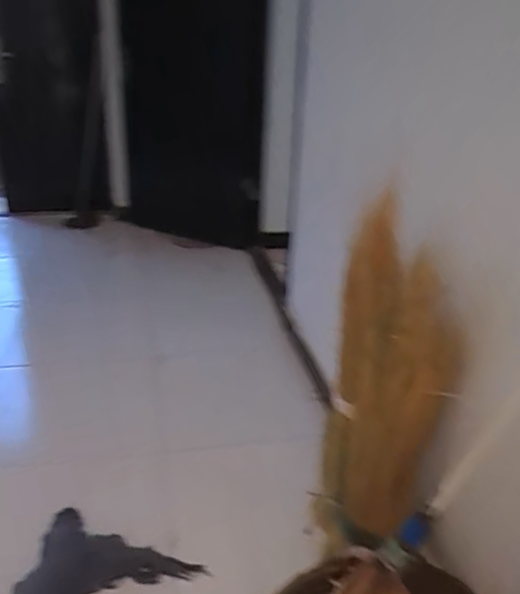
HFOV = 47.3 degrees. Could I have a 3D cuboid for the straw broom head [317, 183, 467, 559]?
[{"bbox_3d":[0.270,0.230,1.360,0.120,0.883,0.485,4,12,-19],"label":"straw broom head"}]

